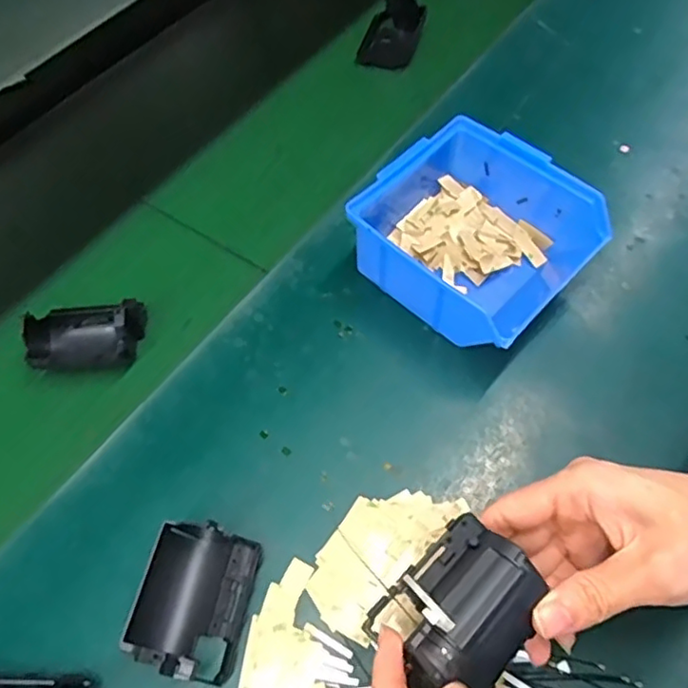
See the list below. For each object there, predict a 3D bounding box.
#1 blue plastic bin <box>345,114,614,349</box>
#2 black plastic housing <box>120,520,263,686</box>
[{"bbox_3d":[0.083,-0.074,0.420,0.144,0.069,0.125,39,68,23],"label":"blue plastic bin"},{"bbox_3d":[-0.079,0.129,0.316,0.051,0.036,0.073,9,60,9],"label":"black plastic housing"}]

